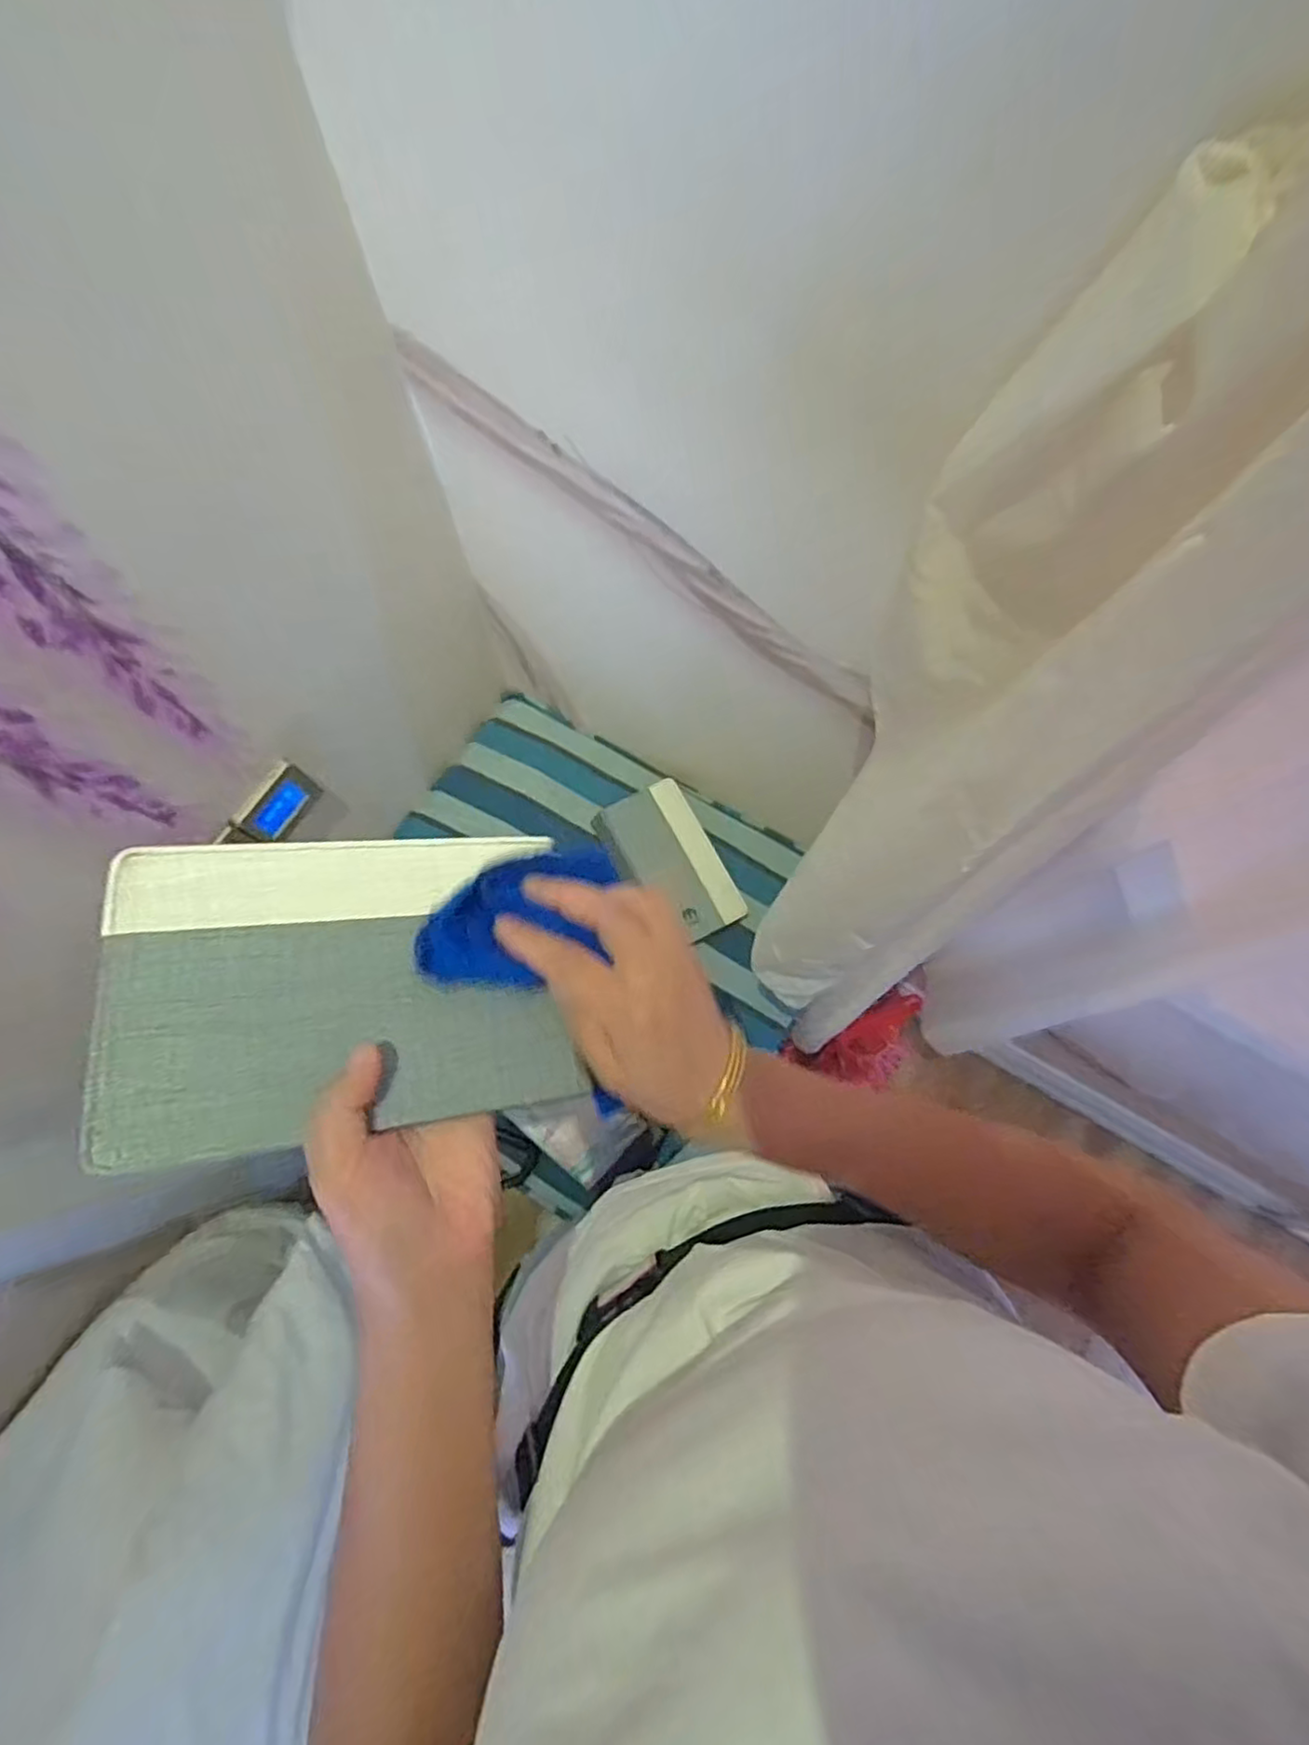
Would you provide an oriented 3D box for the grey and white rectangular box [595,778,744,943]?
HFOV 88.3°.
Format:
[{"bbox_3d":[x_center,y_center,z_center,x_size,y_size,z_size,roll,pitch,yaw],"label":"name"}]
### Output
[{"bbox_3d":[0.021,-0.012,0.957,0.132,0.040,0.225,-26,77,-8],"label":"grey and white rectangular box"}]

